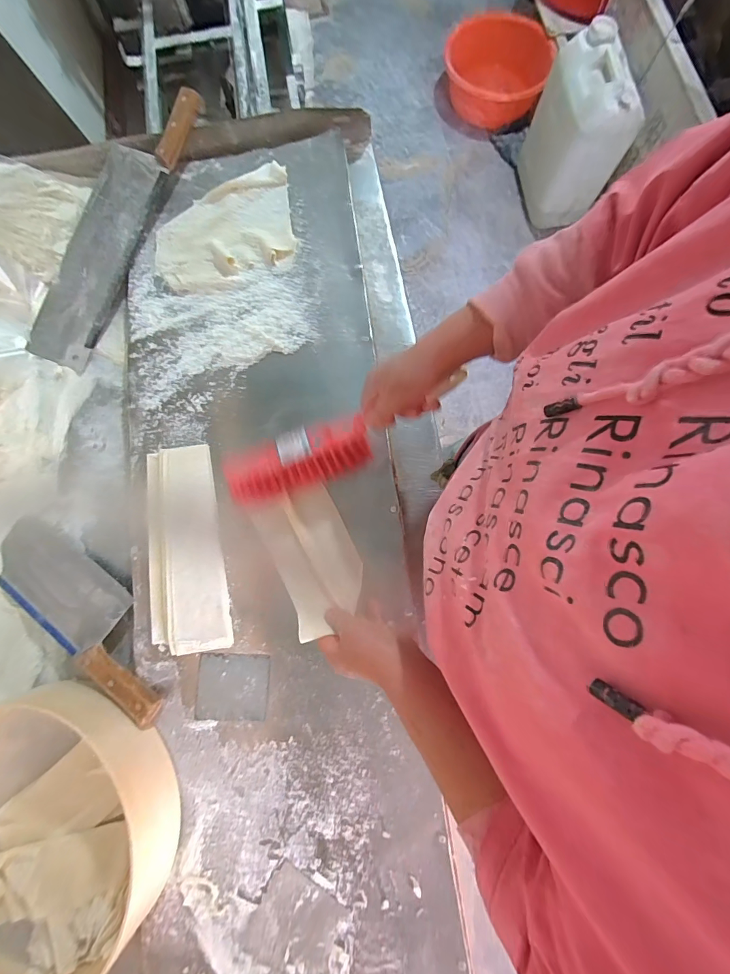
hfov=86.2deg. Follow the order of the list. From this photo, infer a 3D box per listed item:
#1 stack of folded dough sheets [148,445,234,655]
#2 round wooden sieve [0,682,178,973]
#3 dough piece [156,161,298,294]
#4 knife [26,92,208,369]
[{"bbox_3d":[-0.228,0.072,0.490,0.094,0.014,0.254,-10,78,-2],"label":"stack of folded dough sheets"},{"bbox_3d":[-0.349,0.364,0.404,0.254,0.067,0.287,3,78,1],"label":"round wooden sieve"},{"bbox_3d":[-0.205,-0.381,0.578,0.222,0.020,0.158,-24,79,-4],"label":"dough piece"},{"bbox_3d":[-0.382,-0.390,0.591,0.113,0.029,0.440,26,91,9],"label":"knife"}]

